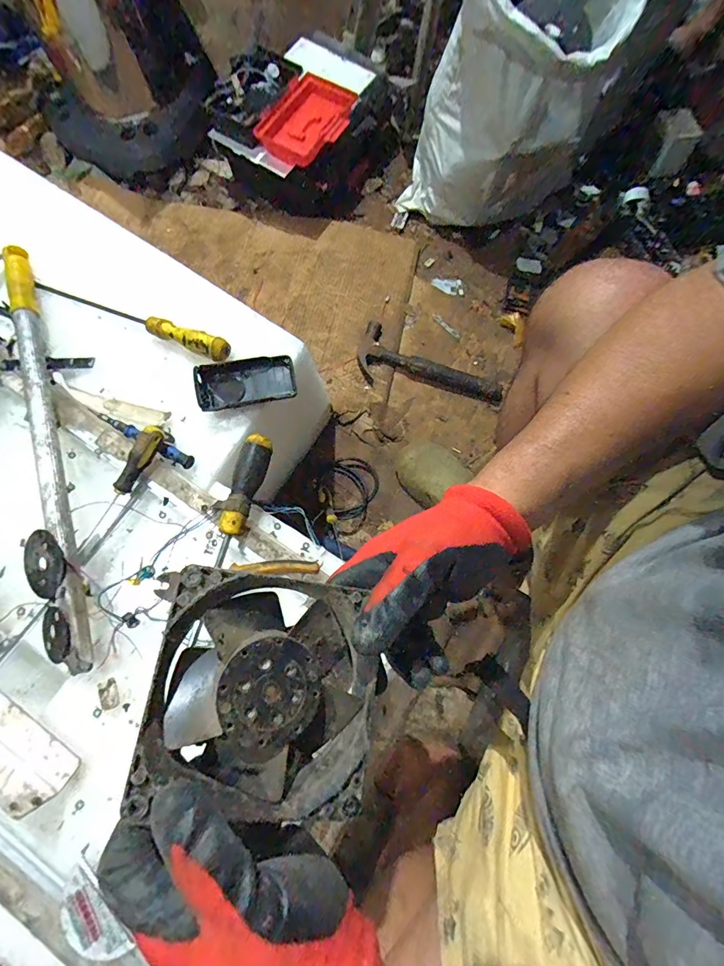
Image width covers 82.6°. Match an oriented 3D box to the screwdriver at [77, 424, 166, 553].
[{"bbox_3d":[-0.272,0.004,0.476,0.023,0.024,0.159,25,76,5],"label":"screwdriver"}]

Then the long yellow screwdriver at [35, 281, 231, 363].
[{"bbox_3d":[-0.298,-0.217,0.530,0.280,0.031,0.025,24,76,4],"label":"long yellow screwdriver"}]

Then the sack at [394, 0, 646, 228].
[{"bbox_3d":[0.296,-0.763,0.824,0.300,0.460,0.266,43,78,9],"label":"sack"}]

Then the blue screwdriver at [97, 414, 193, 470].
[{"bbox_3d":[-0.271,-0.055,0.515,0.140,0.018,0.018,28,76,6],"label":"blue screwdriver"}]

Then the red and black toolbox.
[{"bbox_3d":[-0.103,-0.824,0.950,0.283,0.195,0.409,36,77,7],"label":"red and black toolbox"}]

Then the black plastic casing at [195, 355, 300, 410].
[{"bbox_3d":[-0.144,-0.124,0.514,0.118,0.022,0.060,-9,76,-4],"label":"black plastic casing"}]

